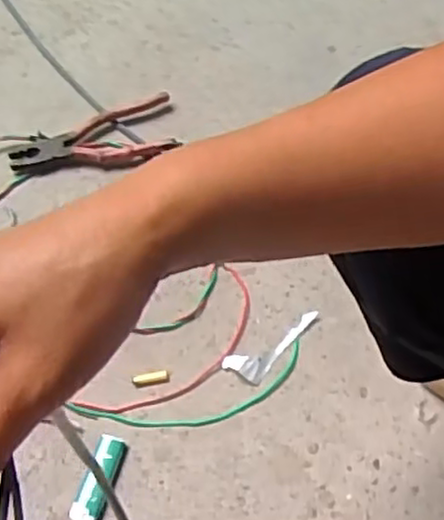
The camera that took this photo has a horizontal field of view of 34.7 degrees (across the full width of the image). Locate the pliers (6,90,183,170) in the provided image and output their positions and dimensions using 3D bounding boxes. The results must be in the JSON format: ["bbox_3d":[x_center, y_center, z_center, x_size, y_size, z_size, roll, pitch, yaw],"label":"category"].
[{"bbox_3d":[-0.144,-0.135,0.811,0.191,0.019,0.082,-18,63,-11],"label":"pliers"}]

